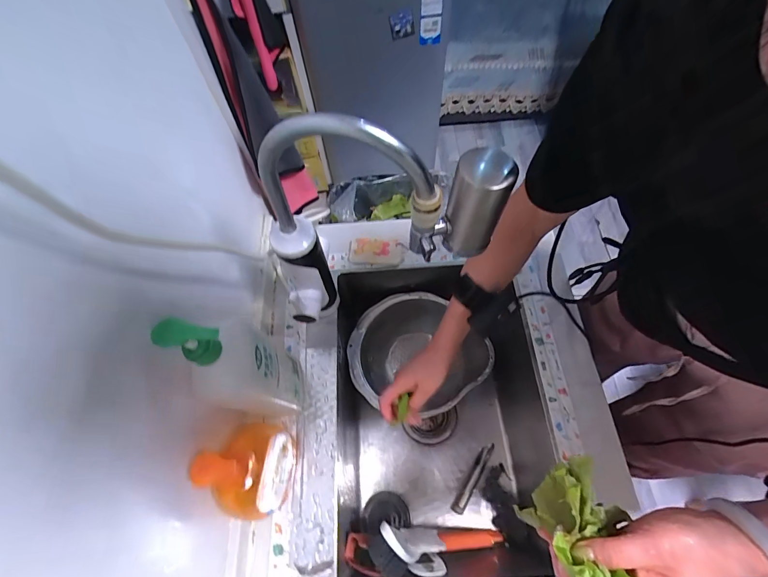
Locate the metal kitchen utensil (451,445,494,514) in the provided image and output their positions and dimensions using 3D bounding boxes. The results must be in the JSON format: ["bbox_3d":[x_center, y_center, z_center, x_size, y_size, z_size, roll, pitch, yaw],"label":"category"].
[{"bbox_3d":[0.165,0.344,0.658,0.021,0.023,0.134,31,69,17],"label":"metal kitchen utensil"}]

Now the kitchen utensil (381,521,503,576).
[{"bbox_3d":[0.092,0.382,0.538,0.234,0.053,0.054,21,58,-32],"label":"kitchen utensil"}]

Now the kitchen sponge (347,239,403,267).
[{"bbox_3d":[-0.016,-0.068,0.658,0.098,0.025,0.052,3,64,5],"label":"kitchen sponge"}]

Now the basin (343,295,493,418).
[{"bbox_3d":[0.050,0.134,0.693,0.217,0.139,0.230,-1,63,2],"label":"basin"}]

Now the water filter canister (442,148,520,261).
[{"bbox_3d":[0.093,-0.084,0.361,0.053,0.124,0.047,14,65,10],"label":"water filter canister"}]

